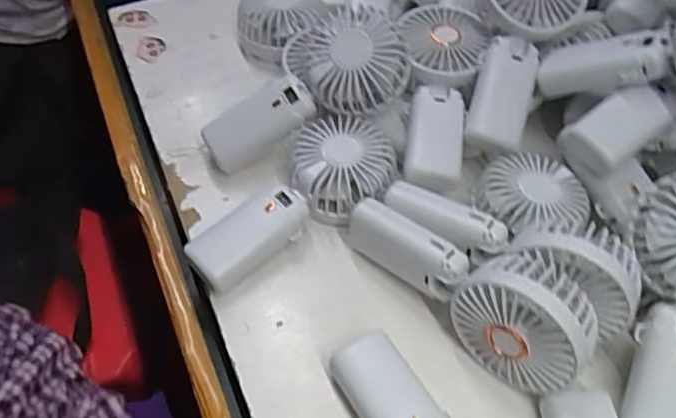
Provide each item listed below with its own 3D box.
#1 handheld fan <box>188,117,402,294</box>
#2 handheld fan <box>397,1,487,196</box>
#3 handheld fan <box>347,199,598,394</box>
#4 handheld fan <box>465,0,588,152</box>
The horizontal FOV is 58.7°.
[{"bbox_3d":[-0.034,-0.009,0.457,0.177,0.042,0.080,-34,62,-25],"label":"handheld fan"},{"bbox_3d":[0.083,-0.103,0.498,0.071,0.042,0.178,7,72,2],"label":"handheld fan"},{"bbox_3d":[0.085,0.042,0.401,0.182,0.077,0.057,36,59,22],"label":"handheld fan"},{"bbox_3d":[0.152,-0.145,0.494,0.082,0.046,0.157,16,98,9],"label":"handheld fan"}]

